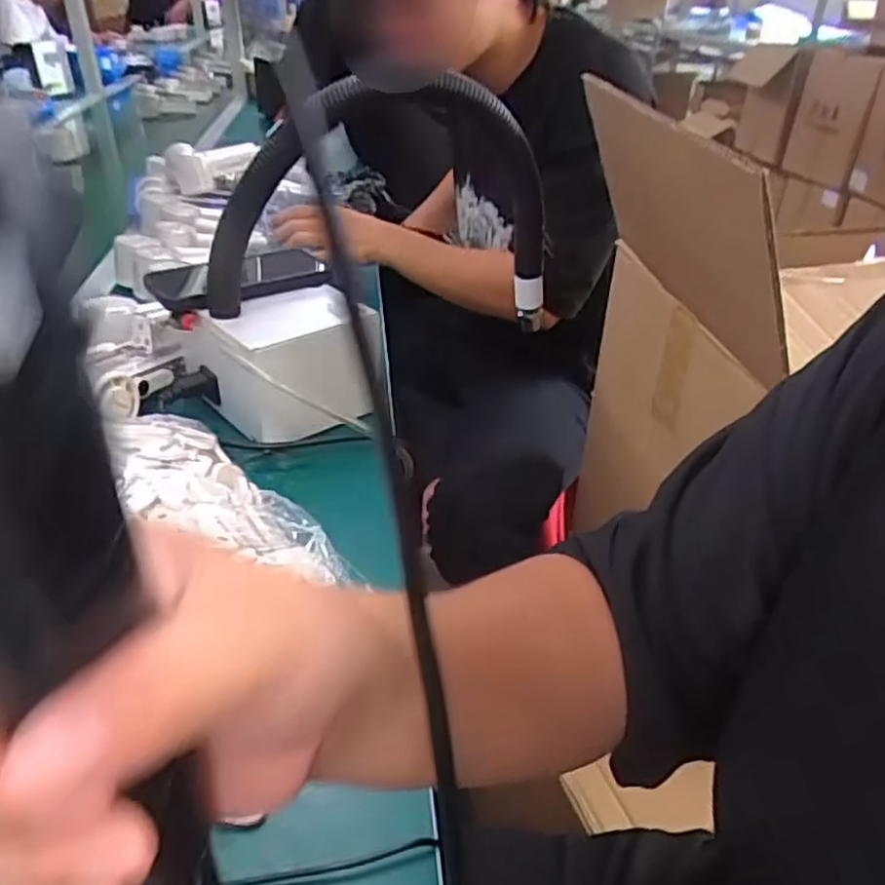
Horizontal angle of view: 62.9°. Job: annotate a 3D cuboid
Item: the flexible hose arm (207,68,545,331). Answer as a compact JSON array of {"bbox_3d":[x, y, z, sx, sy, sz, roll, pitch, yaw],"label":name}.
[{"bbox_3d":[-0.051,-0.215,0.672,0.339,0.222,0.101,-7,33,-12],"label":"flexible hose arm"}]

